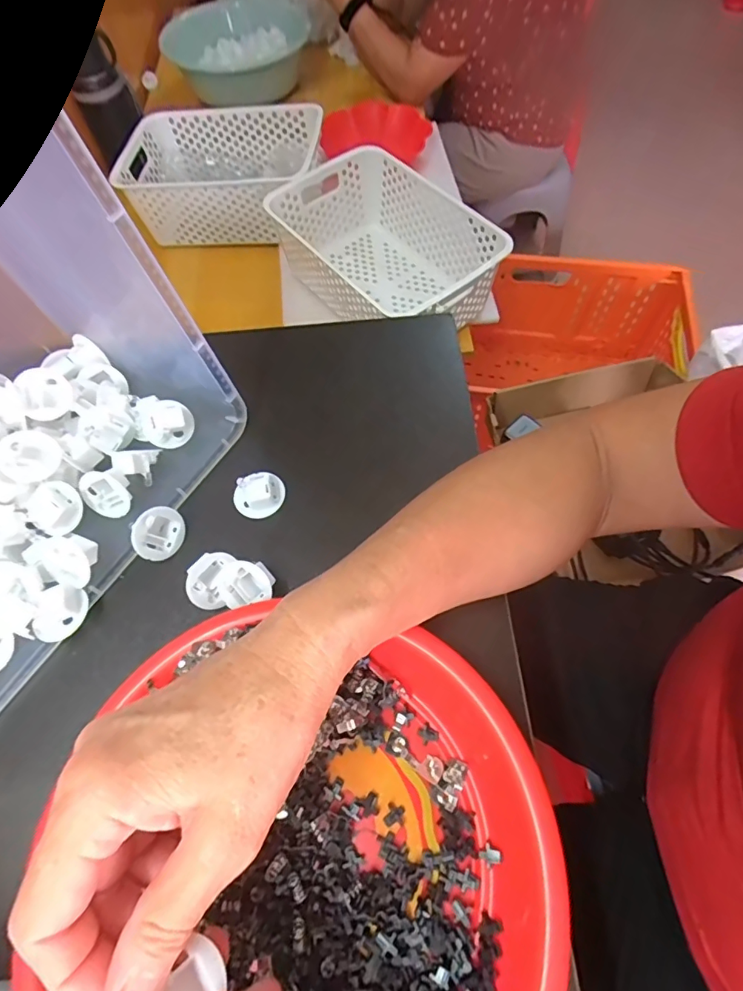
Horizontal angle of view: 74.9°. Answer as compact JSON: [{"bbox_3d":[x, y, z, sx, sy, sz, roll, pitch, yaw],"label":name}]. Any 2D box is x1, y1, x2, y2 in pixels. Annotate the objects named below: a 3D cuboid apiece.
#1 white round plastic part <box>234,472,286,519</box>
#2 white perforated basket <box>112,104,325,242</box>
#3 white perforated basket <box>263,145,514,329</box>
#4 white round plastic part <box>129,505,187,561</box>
[{"bbox_3d":[-0.072,-0.003,0.314,0.028,0.018,0.030,-1,64,2],"label":"white round plastic part"},{"bbox_3d":[-0.248,-0.542,0.829,0.322,0.113,0.213,5,64,5],"label":"white perforated basket"},{"bbox_3d":[0.013,-0.348,0.709,0.204,0.116,0.321,-35,68,-14],"label":"white perforated basket"},{"bbox_3d":[-0.133,0.023,0.301,0.009,0.031,0.033,4,50,44],"label":"white round plastic part"}]

